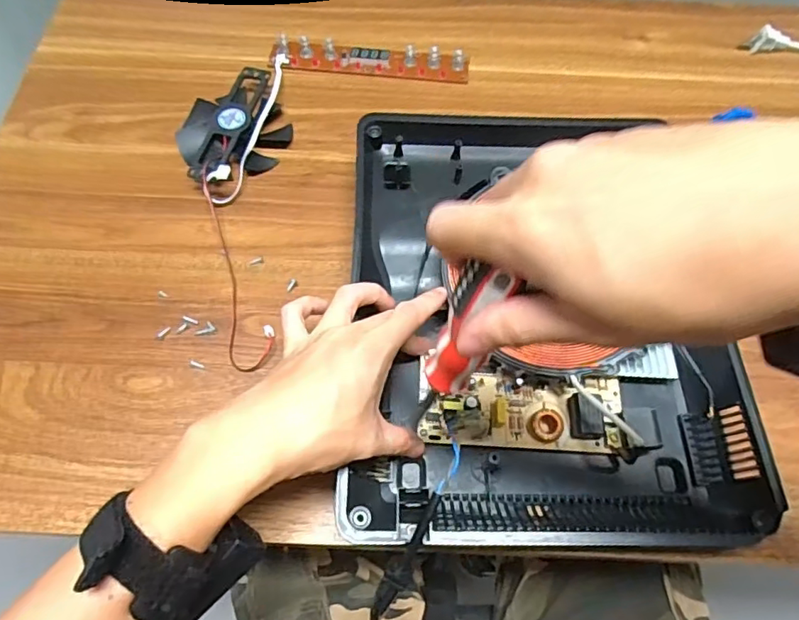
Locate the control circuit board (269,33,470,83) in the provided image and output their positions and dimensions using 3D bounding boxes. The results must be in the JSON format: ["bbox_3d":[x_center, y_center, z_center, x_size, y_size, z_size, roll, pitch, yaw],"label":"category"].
[{"bbox_3d":[-0.031,-0.262,0.573,0.205,0.016,0.036,5,63,1],"label":"control circuit board"}]

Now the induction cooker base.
[{"bbox_3d":[0.102,-0.014,0.425,0.271,0.048,0.363,1,63,-1],"label":"induction cooker base"}]

